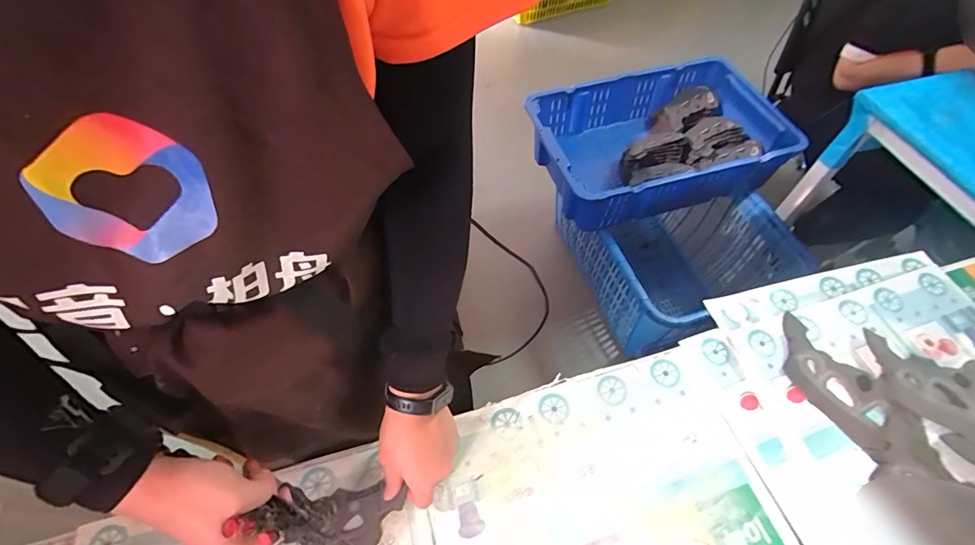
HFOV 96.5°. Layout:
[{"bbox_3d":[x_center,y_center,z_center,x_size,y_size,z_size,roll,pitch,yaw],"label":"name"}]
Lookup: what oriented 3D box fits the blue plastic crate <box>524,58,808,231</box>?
[{"bbox_3d":[0.493,-0.379,1.270,0.679,0.174,0.441,-14,58,-8],"label":"blue plastic crate"}]

